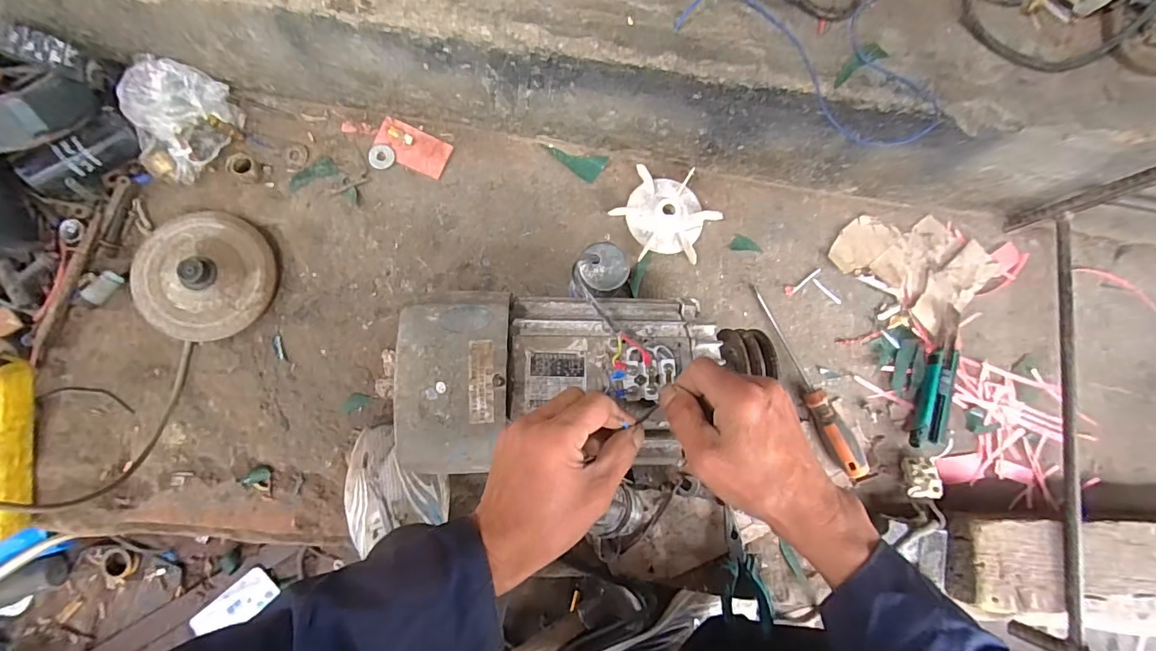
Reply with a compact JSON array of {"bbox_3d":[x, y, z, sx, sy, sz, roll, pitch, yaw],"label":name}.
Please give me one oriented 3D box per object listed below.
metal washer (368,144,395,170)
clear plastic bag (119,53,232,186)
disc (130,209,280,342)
[{"bbox_3d":[-0.242,-0.208,0.598,0.031,0.004,0.032,1,83,-6],"label":"metal washer"},{"bbox_3d":[-0.450,-0.231,0.542,0.071,0.079,0.124,35,80,-1],"label":"clear plastic bag"},{"bbox_3d":[-0.418,-0.059,0.543,0.144,0.036,0.144,1,83,-6],"label":"disc"}]

